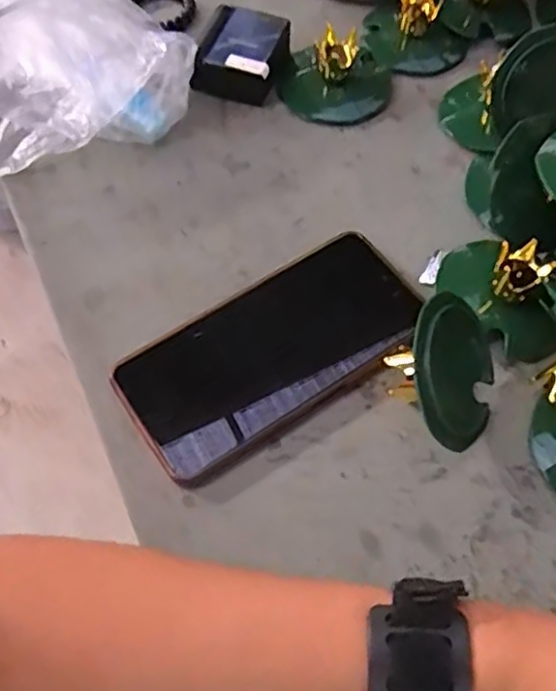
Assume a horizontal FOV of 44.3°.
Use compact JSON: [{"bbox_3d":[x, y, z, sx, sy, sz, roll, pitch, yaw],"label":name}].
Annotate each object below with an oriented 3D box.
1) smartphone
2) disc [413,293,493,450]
[{"bbox_3d":[-0.001,0.000,0.365,0.163,0.016,0.079,-29,64,-15],"label":"smartphone"},{"bbox_3d":[0.086,0.013,0.333,0.007,0.067,0.066,-2,62,46],"label":"disc"}]

